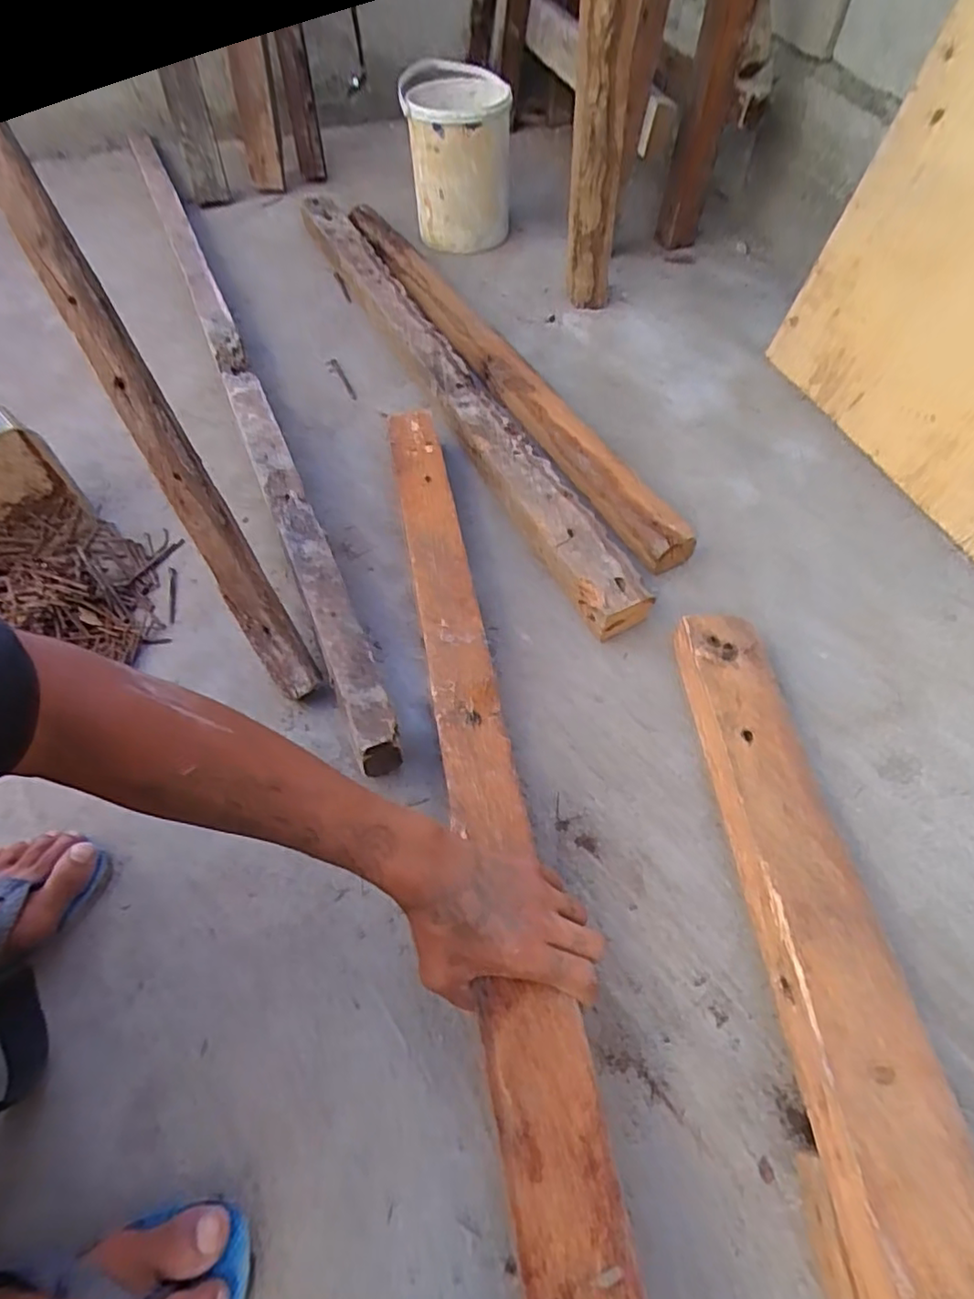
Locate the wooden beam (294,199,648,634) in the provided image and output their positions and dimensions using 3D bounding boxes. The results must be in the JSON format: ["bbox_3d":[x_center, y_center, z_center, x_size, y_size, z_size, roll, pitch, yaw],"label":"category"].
[{"bbox_3d":[-0.080,-0.429,0.899,0.075,0.053,1.073,-21,58,-13],"label":"wooden beam"}]

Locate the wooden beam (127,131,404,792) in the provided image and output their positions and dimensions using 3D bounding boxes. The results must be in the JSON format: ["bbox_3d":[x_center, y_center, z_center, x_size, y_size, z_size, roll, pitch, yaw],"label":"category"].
[{"bbox_3d":[-0.404,-0.477,0.935,0.046,0.065,1.524,-21,58,-13],"label":"wooden beam"}]

